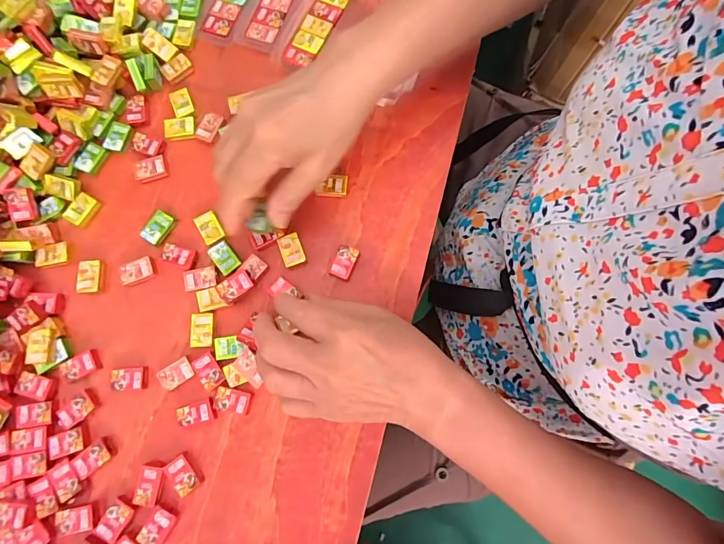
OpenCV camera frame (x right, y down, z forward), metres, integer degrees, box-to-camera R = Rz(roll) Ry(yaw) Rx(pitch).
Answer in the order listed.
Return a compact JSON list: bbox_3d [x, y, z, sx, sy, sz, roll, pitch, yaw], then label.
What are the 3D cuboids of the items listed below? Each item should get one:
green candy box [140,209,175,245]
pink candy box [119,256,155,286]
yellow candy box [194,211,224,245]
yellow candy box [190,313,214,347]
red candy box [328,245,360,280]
[{"bbox_3d":[-0.164,-0.036,0.323,0.018,0.008,0.026,36,81,8],"label":"green candy box"},{"bbox_3d":[-0.178,-0.001,0.315,0.025,0.008,0.016,-23,79,-3],"label":"pink candy box"},{"bbox_3d":[-0.122,-0.035,0.321,0.017,0.004,0.025,-29,79,-5],"label":"yellow candy box"},{"bbox_3d":[-0.122,0.044,0.303,0.017,0.004,0.025,-4,78,1],"label":"yellow candy box"},{"bbox_3d":[-0.014,-0.008,0.315,0.017,0.008,0.026,24,80,6],"label":"red candy box"}]

